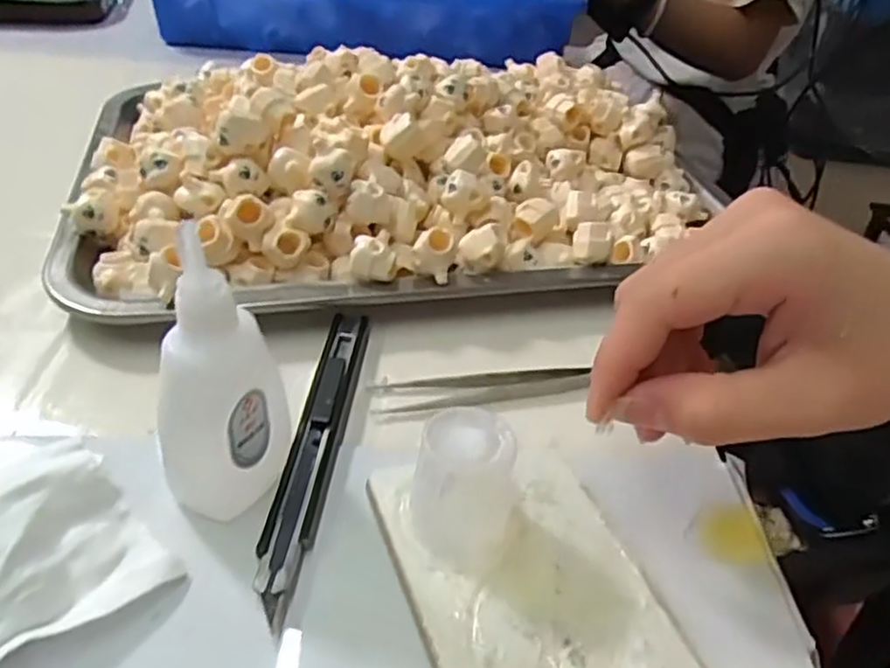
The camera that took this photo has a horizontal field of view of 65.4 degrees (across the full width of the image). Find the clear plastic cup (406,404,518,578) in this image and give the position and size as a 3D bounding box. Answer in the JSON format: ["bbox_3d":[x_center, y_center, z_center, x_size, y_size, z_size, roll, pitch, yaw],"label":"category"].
[{"bbox_3d":[0.006,0.047,0.211,0.029,0.038,0.036,11,39,6],"label":"clear plastic cup"}]

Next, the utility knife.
[{"bbox_3d":[-0.047,0.037,0.254,0.017,0.007,0.143,6,39,0],"label":"utility knife"}]

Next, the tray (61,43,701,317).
[{"bbox_3d":[-0.025,-0.104,0.384,0.334,0.068,0.223,-10,41,-10],"label":"tray"}]

